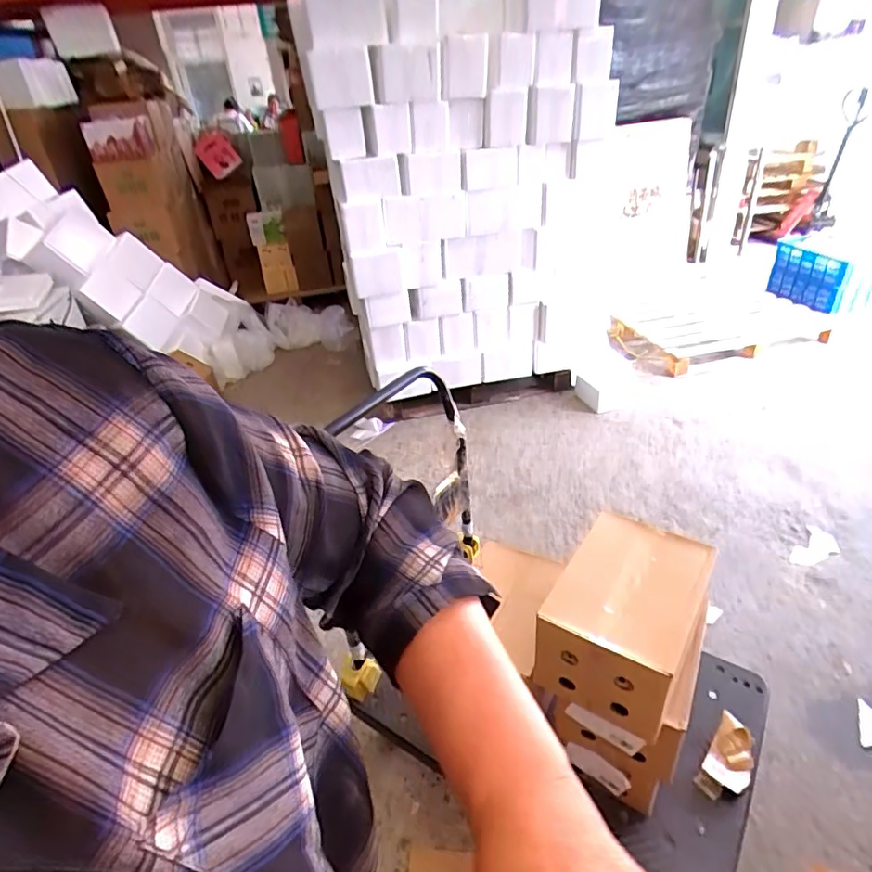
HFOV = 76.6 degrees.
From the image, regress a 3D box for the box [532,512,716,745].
[{"bbox_3d":[0.319,0.290,0.922,0.207,0.152,0.285,17,39,31],"label":"box"}]

